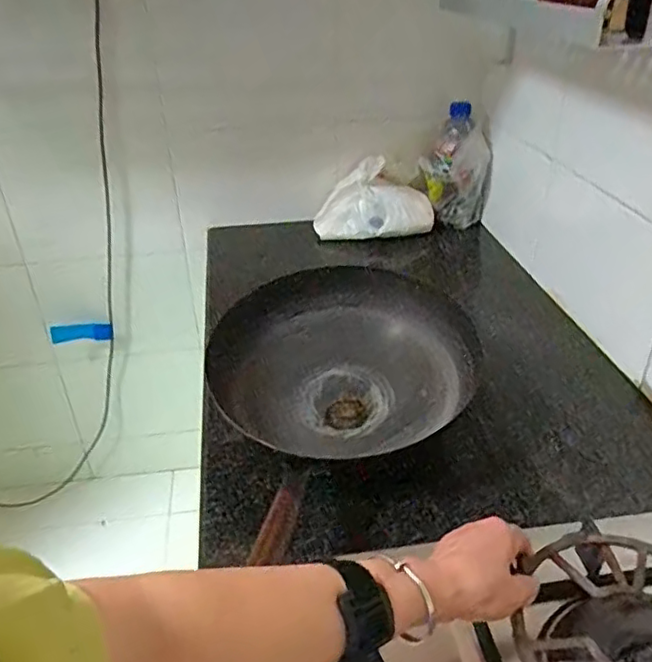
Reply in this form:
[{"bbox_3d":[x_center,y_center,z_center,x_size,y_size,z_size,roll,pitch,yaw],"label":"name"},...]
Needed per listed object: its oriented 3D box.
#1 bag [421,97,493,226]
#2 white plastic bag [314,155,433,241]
[{"bbox_3d":[0.246,-0.311,1.162,0.117,0.217,0.064,-1,33,1],"label":"bag"},{"bbox_3d":[0.091,-0.245,1.155,0.211,0.135,0.082,-14,35,-19],"label":"white plastic bag"}]

